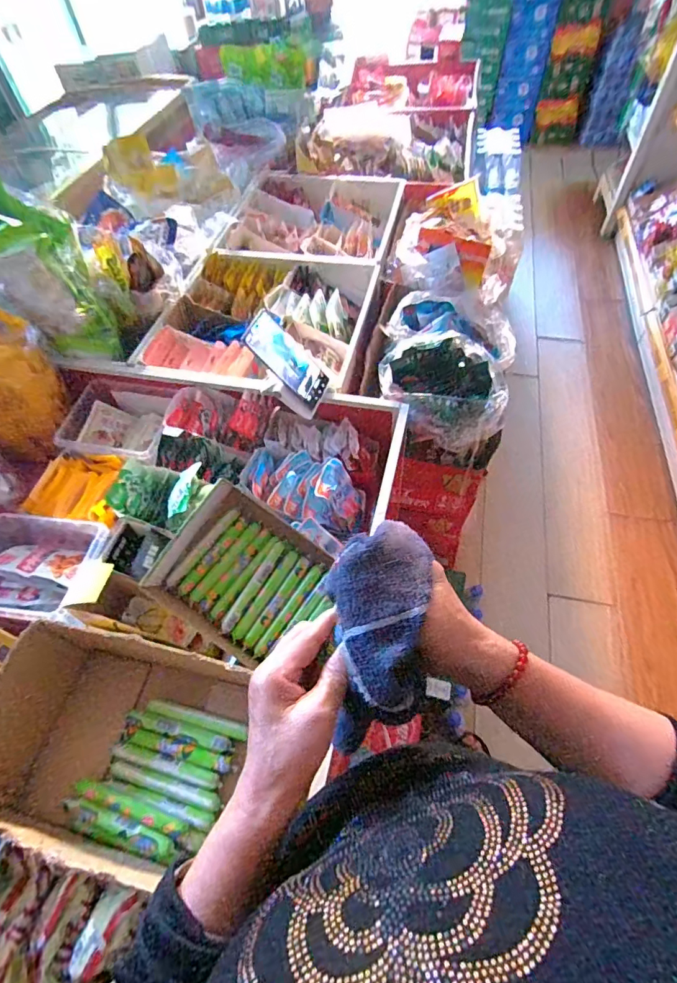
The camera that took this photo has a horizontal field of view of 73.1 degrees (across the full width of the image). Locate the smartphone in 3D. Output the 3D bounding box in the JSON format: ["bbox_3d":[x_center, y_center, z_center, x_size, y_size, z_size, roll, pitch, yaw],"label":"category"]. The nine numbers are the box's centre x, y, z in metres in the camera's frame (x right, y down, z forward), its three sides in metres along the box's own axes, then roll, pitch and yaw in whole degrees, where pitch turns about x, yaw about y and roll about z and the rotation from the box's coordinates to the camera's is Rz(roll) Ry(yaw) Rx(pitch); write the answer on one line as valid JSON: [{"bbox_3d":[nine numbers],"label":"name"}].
[{"bbox_3d":[-0.079,-0.212,0.740,0.015,0.159,0.073,-12,47,42],"label":"smartphone"}]

